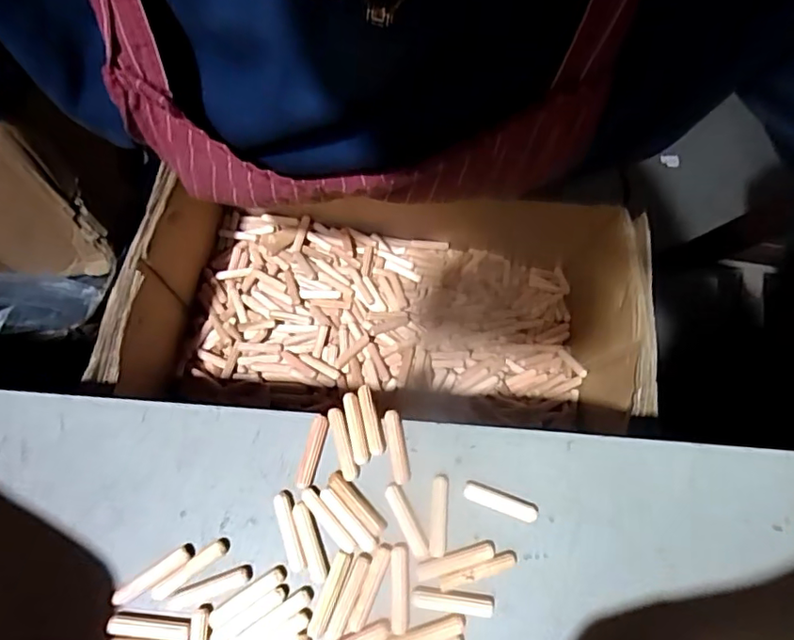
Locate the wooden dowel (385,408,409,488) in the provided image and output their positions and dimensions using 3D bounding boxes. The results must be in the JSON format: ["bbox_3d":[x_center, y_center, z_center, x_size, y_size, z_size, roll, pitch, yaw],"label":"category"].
[{"bbox_3d":[0.000,0.051,0.226,0.006,0.004,0.029,-9,68,-5],"label":"wooden dowel"}]

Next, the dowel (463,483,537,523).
[{"bbox_3d":[0.041,0.072,0.220,0.029,0.004,0.007,20,69,7],"label":"dowel"}]

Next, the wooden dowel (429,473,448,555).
[{"bbox_3d":[0.016,0.075,0.216,0.006,0.004,0.030,6,68,1],"label":"wooden dowel"}]

